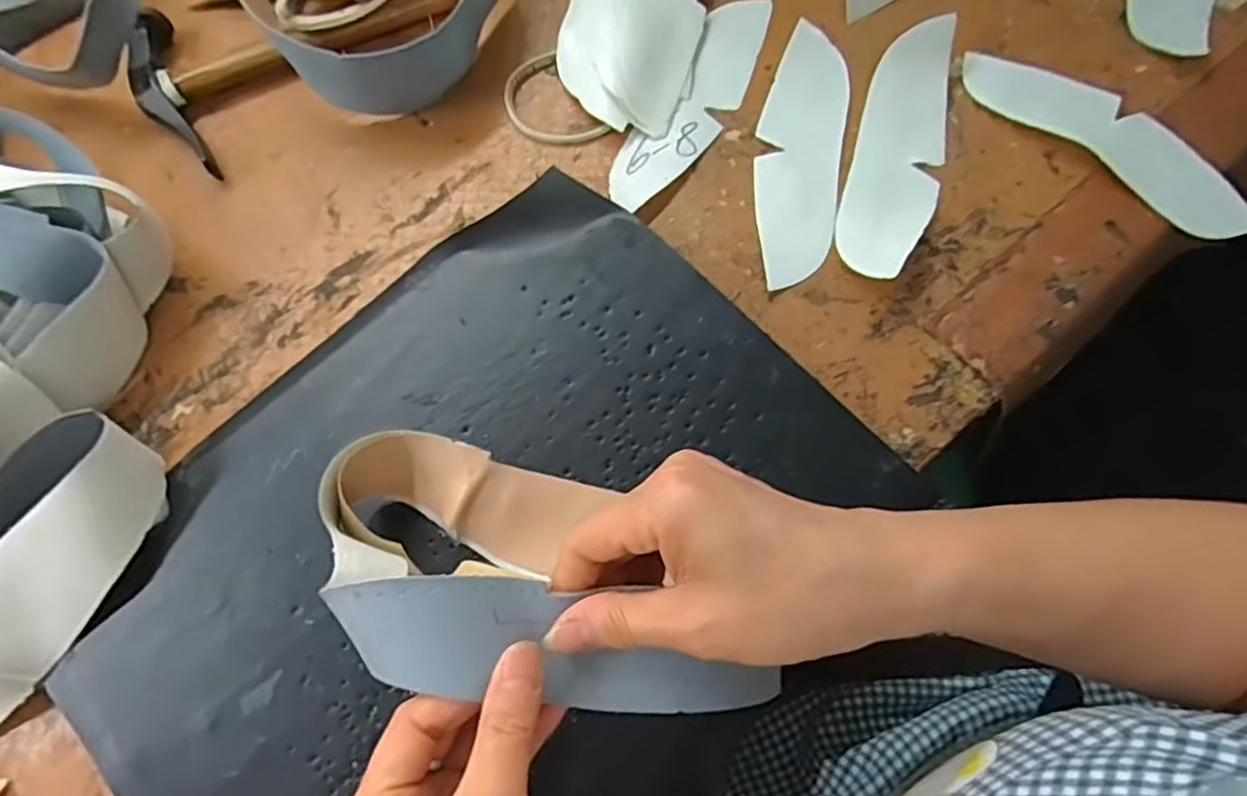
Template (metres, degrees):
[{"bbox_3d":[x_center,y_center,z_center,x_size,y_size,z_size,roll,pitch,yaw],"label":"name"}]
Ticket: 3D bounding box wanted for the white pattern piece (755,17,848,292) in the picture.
[{"bbox_3d":[0.119,-0.166,0.458,0.053,0.012,0.198,8,75,2],"label":"white pattern piece"}]

